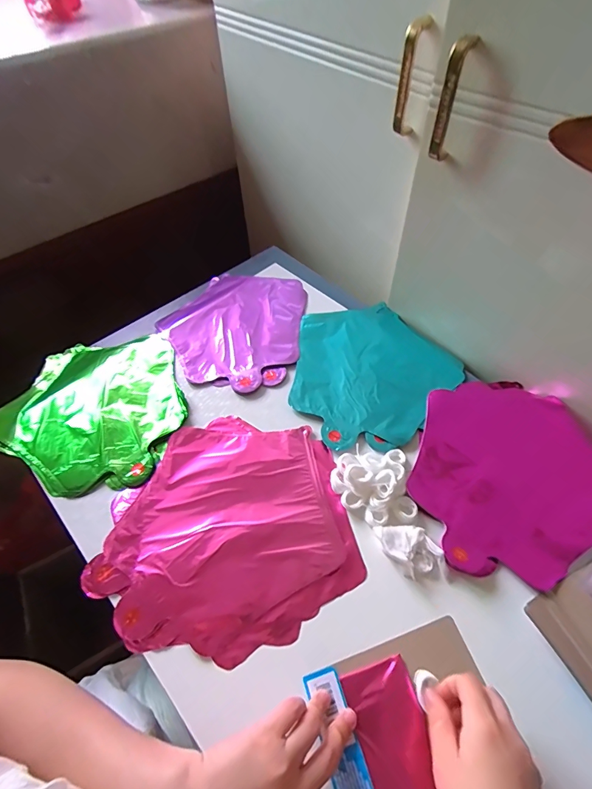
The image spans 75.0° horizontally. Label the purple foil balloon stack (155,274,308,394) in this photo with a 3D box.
[{"bbox_3d":[-0.098,-0.110,0.601,0.212,0.018,0.245,7,55,6],"label":"purple foil balloon stack"}]

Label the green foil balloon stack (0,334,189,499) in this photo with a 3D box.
[{"bbox_3d":[-0.267,0.015,0.515,0.234,0.026,0.242,-6,55,-3],"label":"green foil balloon stack"}]

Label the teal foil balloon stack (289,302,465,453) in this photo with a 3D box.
[{"bbox_3d":[0.097,-0.038,0.547,0.238,0.021,0.229,-35,61,-22],"label":"teal foil balloon stack"}]

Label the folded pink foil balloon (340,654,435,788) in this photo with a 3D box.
[{"bbox_3d":[0.081,0.281,0.323,0.057,0.011,0.091,-15,56,-9],"label":"folded pink foil balloon"}]

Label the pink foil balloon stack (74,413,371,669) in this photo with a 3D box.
[{"bbox_3d":[-0.078,0.139,0.421,0.260,0.011,0.244,-11,55,-7],"label":"pink foil balloon stack"}]

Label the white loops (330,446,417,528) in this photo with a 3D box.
[{"bbox_3d":[0.085,0.098,0.430,0.085,0.022,0.085,0,55,0],"label":"white loops"}]

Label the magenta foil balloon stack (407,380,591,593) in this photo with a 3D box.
[{"bbox_3d":[0.244,0.080,0.446,0.220,0.018,0.236,-8,55,-5],"label":"magenta foil balloon stack"}]

